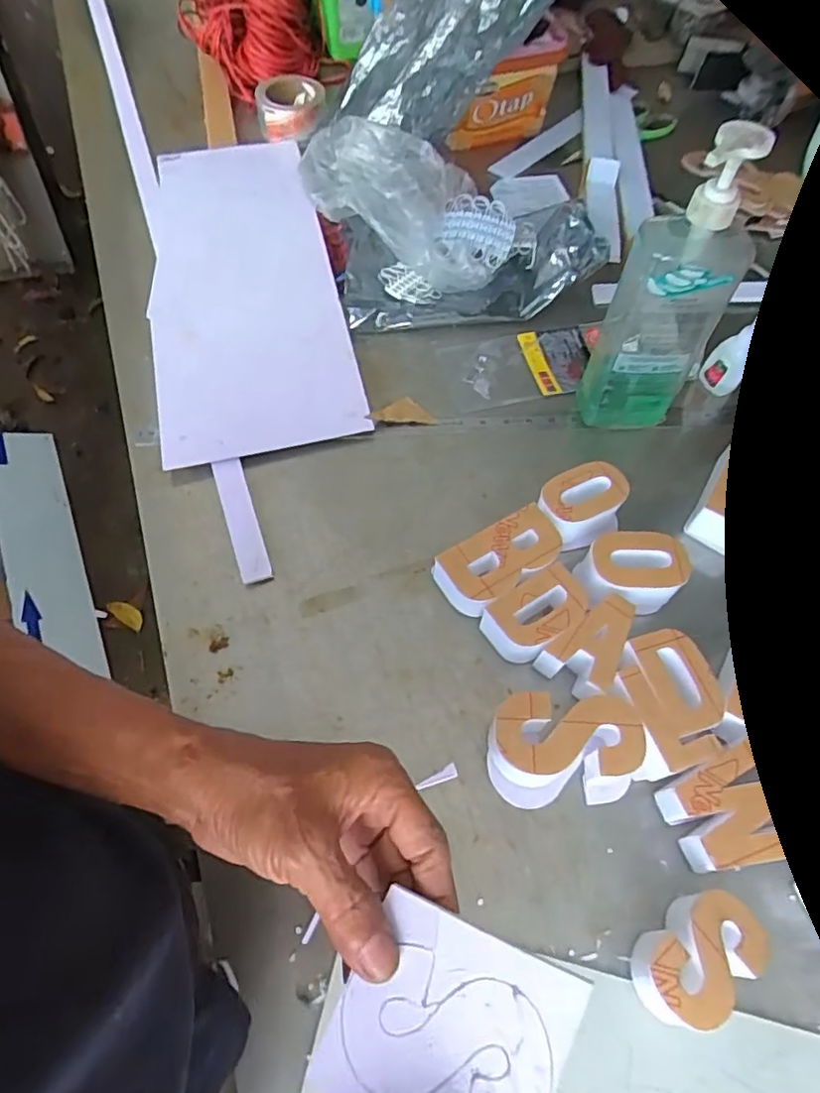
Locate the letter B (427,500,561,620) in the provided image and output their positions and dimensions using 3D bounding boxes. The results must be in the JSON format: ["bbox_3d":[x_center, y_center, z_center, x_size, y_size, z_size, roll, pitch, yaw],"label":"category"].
[{"bbox_3d":[0.082,0.017,0.554,0.109,0.048,0.058,-27,65,-16],"label":"letter B"}]

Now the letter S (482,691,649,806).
[{"bbox_3d":[0.120,0.159,0.476,0.111,0.050,0.075,-2,61,-3],"label":"letter S"}]

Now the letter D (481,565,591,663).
[{"bbox_3d":[0.109,0.065,0.530,0.090,0.044,0.062,-26,66,-17],"label":"letter D"}]

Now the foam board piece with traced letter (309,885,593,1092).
[{"bbox_3d":[0.015,0.201,0.249,0.089,0.007,0.084,19,74,21],"label":"foam board piece with traced letter"}]

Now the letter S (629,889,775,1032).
[{"bbox_3d":[0.195,0.277,0.410,0.085,0.043,0.051,-32,67,-18],"label":"letter S"}]

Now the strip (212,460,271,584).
[{"bbox_3d":[-0.165,-0.027,0.590,0.029,0.009,0.139,-17,63,-11],"label":"strip"}]

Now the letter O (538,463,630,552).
[{"bbox_3d":[0.167,-0.038,0.589,0.093,0.042,0.060,-21,64,-13],"label":"letter O"}]

